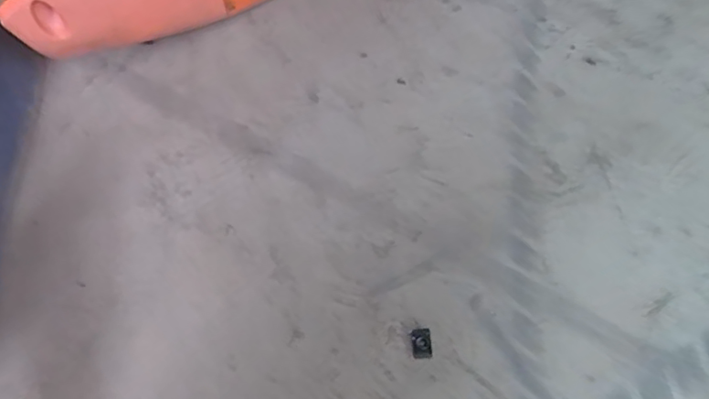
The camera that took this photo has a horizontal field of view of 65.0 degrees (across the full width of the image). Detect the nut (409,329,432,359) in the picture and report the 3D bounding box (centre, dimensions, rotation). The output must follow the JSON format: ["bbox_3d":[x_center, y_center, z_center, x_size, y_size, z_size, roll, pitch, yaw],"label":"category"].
[{"bbox_3d":[0.041,0.088,0.338,0.012,0.004,0.017,-6,69,0],"label":"nut"}]

